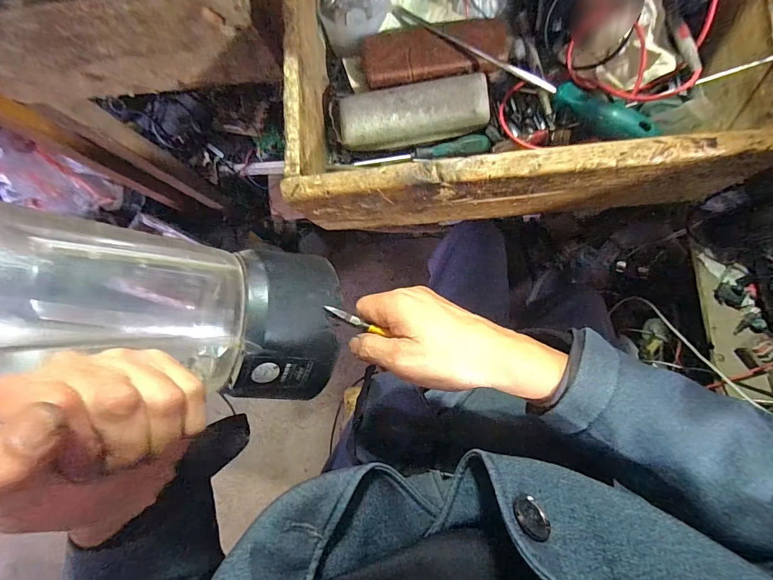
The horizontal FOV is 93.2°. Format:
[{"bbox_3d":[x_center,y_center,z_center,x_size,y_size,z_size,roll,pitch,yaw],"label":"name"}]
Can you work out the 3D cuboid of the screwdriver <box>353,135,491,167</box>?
[{"bbox_3d":[0.038,-0.144,0.391,0.142,0.019,0.018,-7,83,5],"label":"screwdriver"}]

